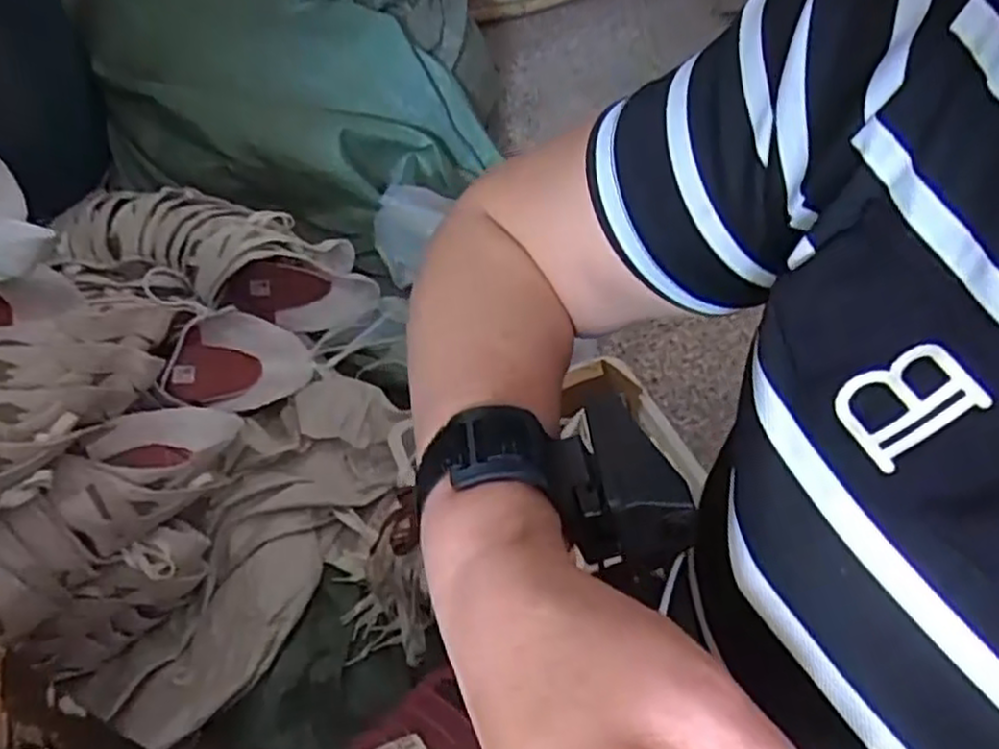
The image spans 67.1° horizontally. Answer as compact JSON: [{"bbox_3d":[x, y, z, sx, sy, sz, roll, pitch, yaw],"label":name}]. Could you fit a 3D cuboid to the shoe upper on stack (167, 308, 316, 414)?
[{"bbox_3d":[-0.339,-0.018,0.975,0.178,0.051,0.127,-4,49,-5],"label":"shoe upper on stack"}]

